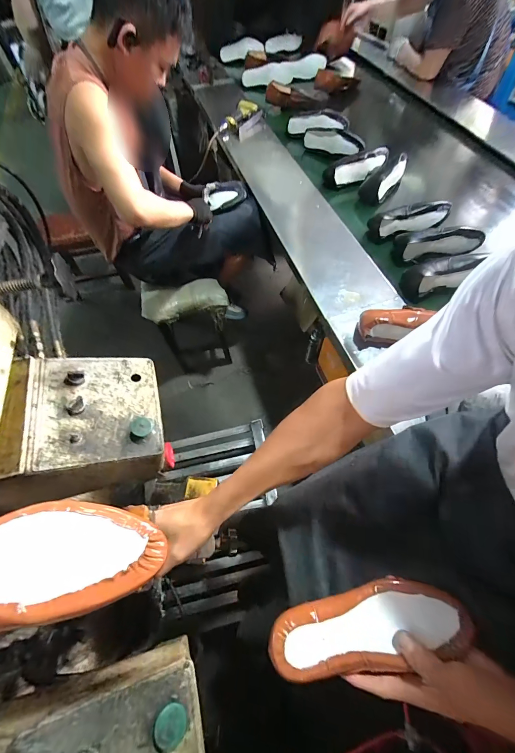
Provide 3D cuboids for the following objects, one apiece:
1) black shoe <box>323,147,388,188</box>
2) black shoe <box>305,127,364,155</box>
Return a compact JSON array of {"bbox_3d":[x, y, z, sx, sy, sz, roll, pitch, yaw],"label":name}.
[{"bbox_3d":[0.365,-0.758,1.084,0.267,0.081,0.093,-30,64,-14],"label":"black shoe"},{"bbox_3d":[0.294,-0.910,1.150,0.248,0.063,0.069,30,66,17],"label":"black shoe"}]

